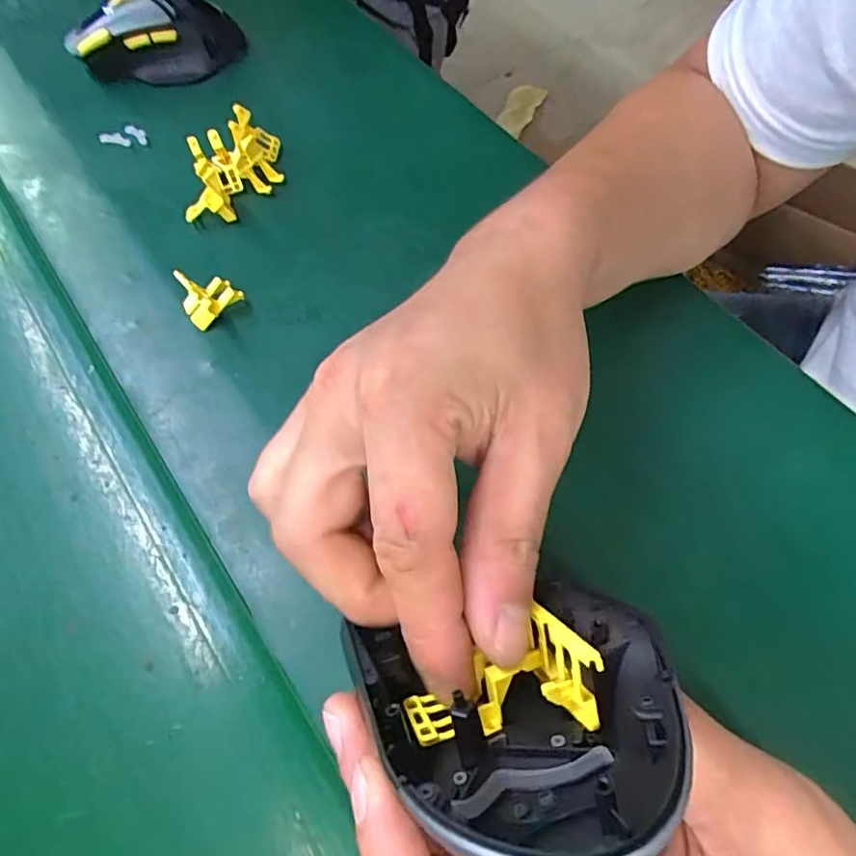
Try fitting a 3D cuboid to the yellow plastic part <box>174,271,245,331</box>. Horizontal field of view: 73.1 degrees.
[{"bbox_3d":[-0.119,-0.073,0.310,0.019,0.027,0.030,36,69,17],"label":"yellow plastic part"}]

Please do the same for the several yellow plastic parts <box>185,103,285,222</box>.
[{"bbox_3d":[-0.122,-0.165,0.360,0.040,0.030,0.083,30,68,15],"label":"several yellow plastic parts"}]

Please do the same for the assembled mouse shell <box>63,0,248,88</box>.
[{"bbox_3d":[-0.197,-0.286,0.416,0.119,0.037,0.064,-12,64,-7],"label":"assembled mouse shell"}]

